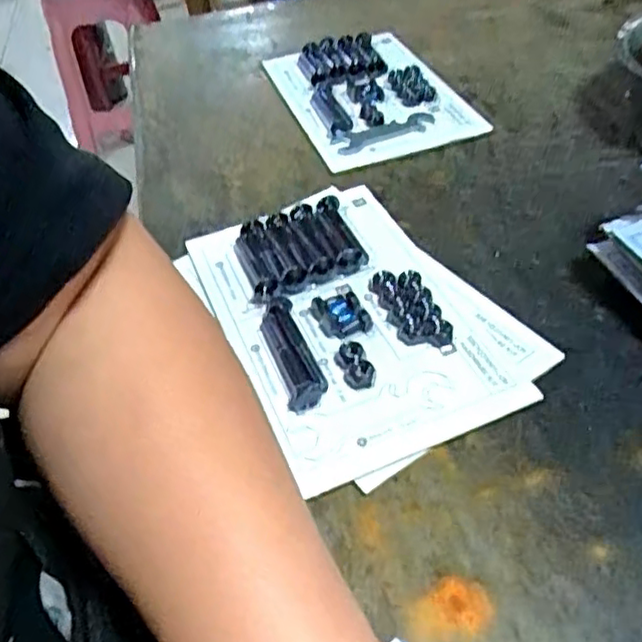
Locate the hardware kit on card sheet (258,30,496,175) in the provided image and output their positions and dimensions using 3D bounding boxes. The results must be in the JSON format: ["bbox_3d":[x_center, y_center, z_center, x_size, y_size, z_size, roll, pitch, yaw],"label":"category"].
[{"bbox_3d":[0.044,-0.229,0.649,0.149,0.017,0.218,-15,46,-8],"label":"hardware kit on card sheet"}]

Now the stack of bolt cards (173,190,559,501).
[{"bbox_3d":[0.018,-0.012,0.438,0.162,0.019,0.235,-23,47,-15],"label":"stack of bolt cards"}]

